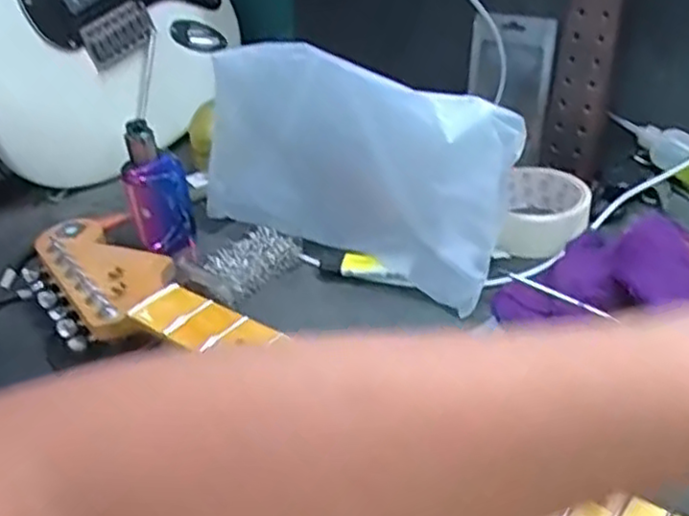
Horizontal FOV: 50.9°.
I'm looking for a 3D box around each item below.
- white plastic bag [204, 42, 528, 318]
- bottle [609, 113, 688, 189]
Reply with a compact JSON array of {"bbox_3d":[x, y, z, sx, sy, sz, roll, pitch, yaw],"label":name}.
[{"bbox_3d":[0.000,-0.077,0.586,0.267,0.148,0.093,22,43,37],"label":"white plastic bag"},{"bbox_3d":[0.299,-0.099,0.657,0.117,0.036,0.043,34,45,10],"label":"bottle"}]

